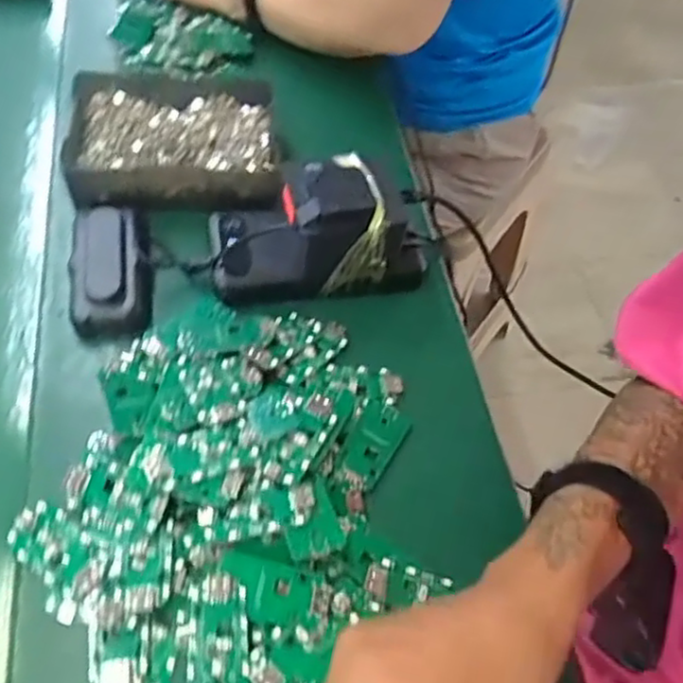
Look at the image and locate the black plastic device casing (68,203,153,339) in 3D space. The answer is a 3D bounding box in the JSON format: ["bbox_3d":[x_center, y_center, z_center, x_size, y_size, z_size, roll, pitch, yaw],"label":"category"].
[{"bbox_3d":[-0.163,-0.055,0.482,0.051,0.030,0.111,-9,56,-10],"label":"black plastic device casing"}]

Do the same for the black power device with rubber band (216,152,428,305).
[{"bbox_3d":[-0.016,-0.083,0.478,0.149,0.073,0.073,-6,56,-9],"label":"black power device with rubber band"}]

